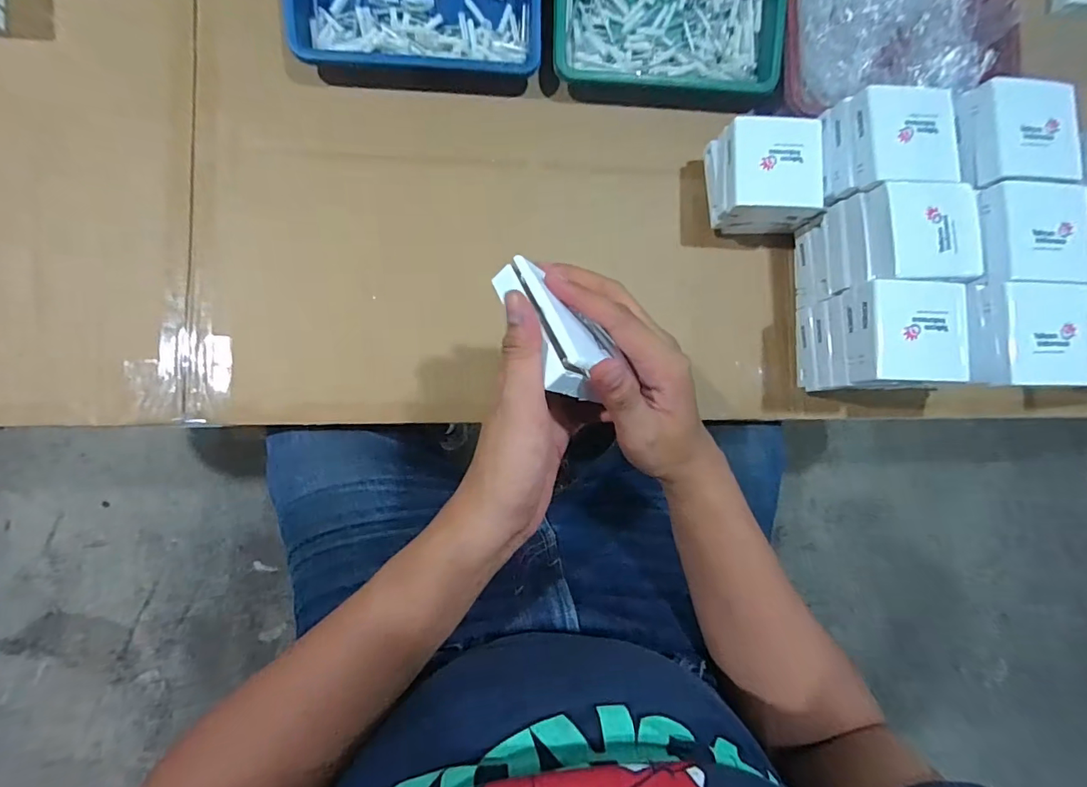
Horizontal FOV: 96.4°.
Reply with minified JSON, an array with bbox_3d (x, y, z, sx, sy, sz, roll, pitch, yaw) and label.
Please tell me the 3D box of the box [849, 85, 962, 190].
[{"bbox_3d":[0.321,-0.225,0.429,0.087,0.021,0.086,-3,88,-7],"label":"box"}]

